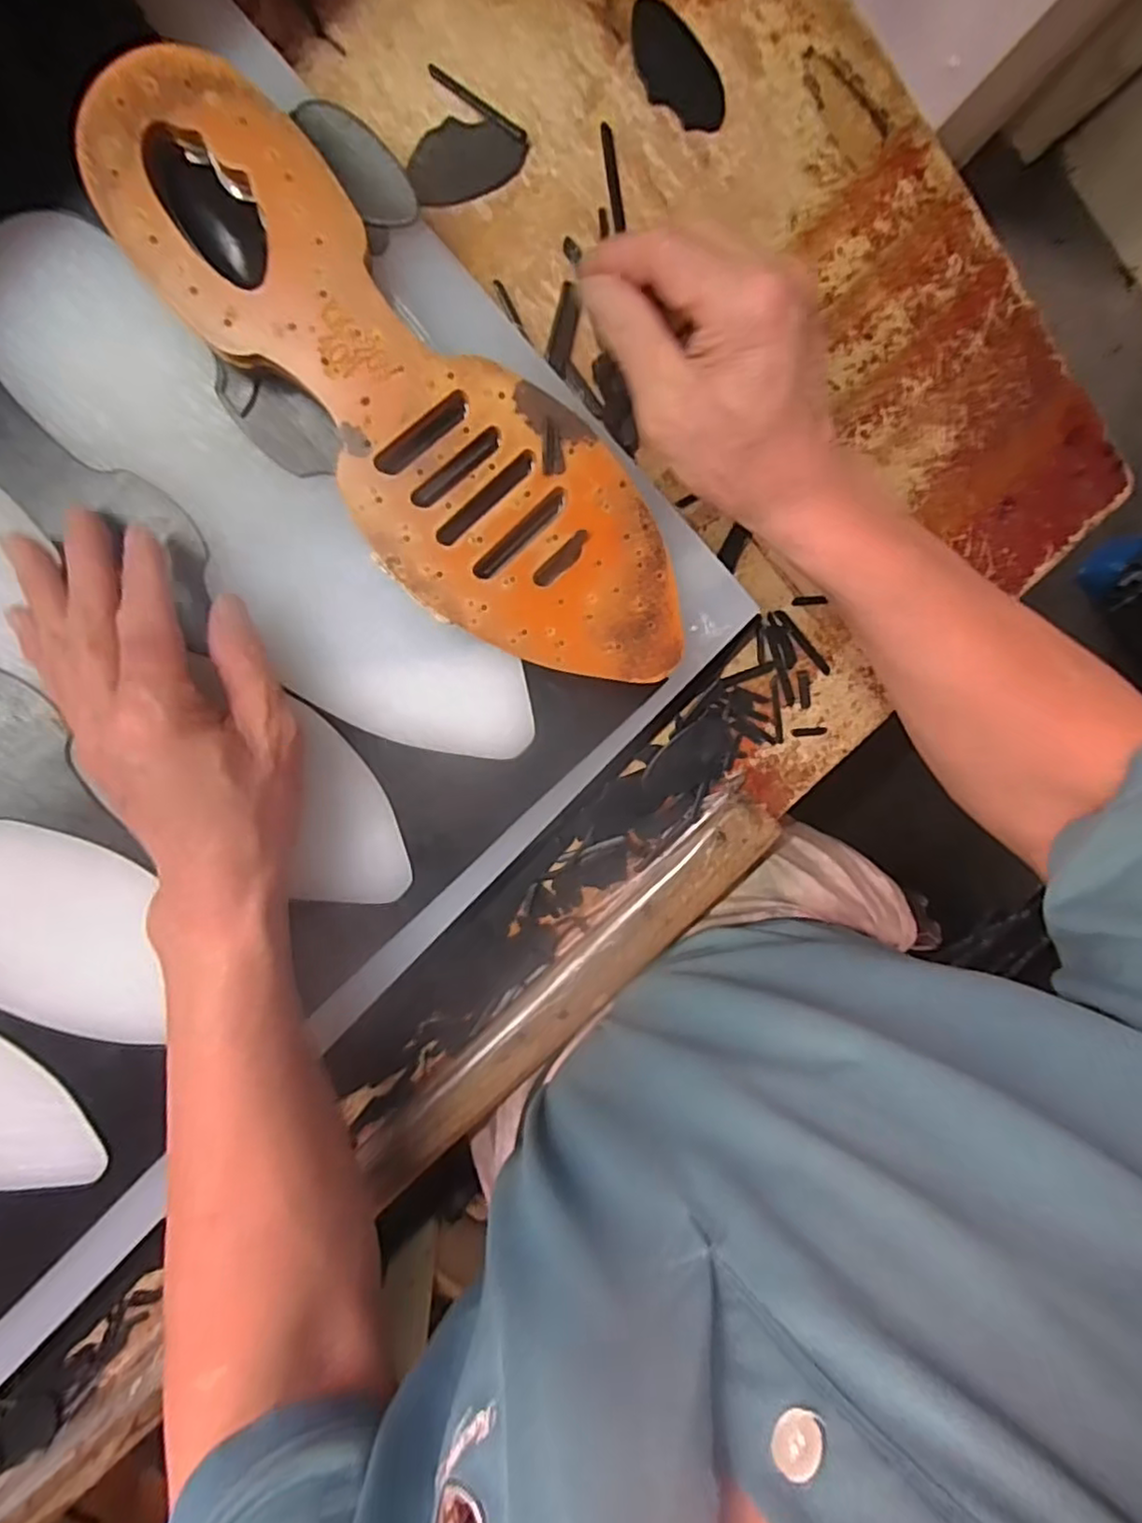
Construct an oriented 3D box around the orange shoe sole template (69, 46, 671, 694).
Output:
[{"bbox_3d":[-0.066,-0.140,0.278,0.291,0.020,0.099,41,93,-9],"label":"orange shoe sole template"}]

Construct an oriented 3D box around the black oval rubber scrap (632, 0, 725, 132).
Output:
[{"bbox_3d":[0.049,-0.324,0.314,0.058,0.005,0.030,40,93,-9],"label":"black oval rubber scrap"}]

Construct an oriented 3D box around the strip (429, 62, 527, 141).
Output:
[{"bbox_3d":[-0.043,-0.302,0.307,0.049,0.004,0.005,29,95,-8],"label":"strip"}]

